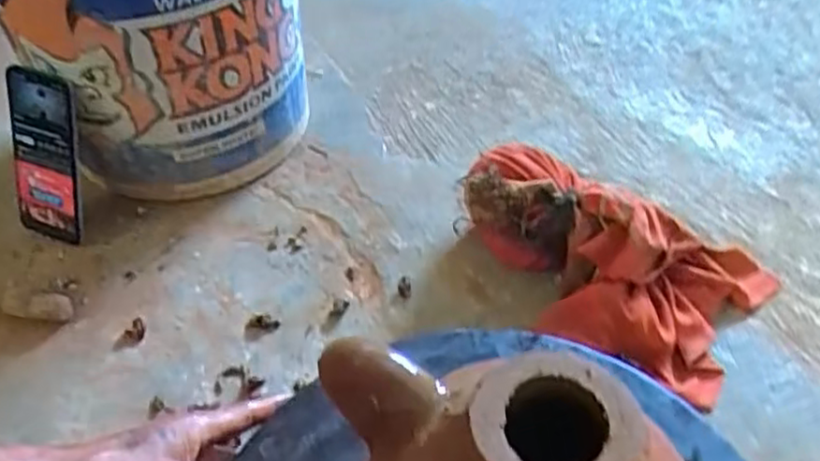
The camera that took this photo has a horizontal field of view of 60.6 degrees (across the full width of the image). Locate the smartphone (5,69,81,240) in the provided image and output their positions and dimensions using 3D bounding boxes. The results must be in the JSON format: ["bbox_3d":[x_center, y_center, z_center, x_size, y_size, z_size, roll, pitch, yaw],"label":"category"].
[{"bbox_3d":[-0.343,-0.068,0.662,0.090,0.158,0.014,19,24,21],"label":"smartphone"}]

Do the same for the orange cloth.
[{"bbox_3d":[0.168,0.017,0.613,0.273,0.082,0.182,25,52,22],"label":"orange cloth"}]

